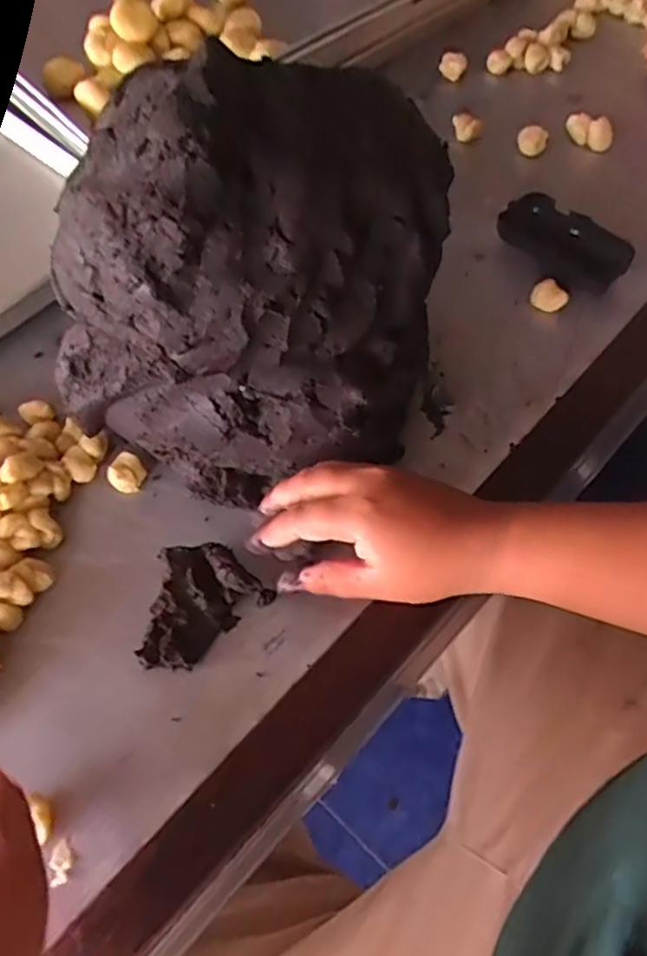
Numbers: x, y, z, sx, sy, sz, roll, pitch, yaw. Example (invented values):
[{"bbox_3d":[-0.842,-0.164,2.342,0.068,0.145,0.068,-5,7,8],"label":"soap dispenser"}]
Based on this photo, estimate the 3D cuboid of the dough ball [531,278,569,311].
[{"bbox_3d":[0.184,-0.149,0.547,0.027,0.016,0.018,39,69,22],"label":"dough ball"}]

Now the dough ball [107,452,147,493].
[{"bbox_3d":[-0.144,-0.003,0.492,0.026,0.012,0.026,-1,60,2],"label":"dough ball"}]

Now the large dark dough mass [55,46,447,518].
[{"bbox_3d":[-0.052,-0.120,0.421,0.227,0.216,0.177,14,62,11],"label":"large dark dough mass"}]

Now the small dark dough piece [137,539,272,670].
[{"bbox_3d":[-0.086,0.080,0.432,0.084,0.024,0.062,-38,65,-17],"label":"small dark dough piece"}]

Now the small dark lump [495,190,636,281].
[{"bbox_3d":[0.202,-0.202,0.561,0.052,0.021,0.109,-40,65,-18],"label":"small dark lump"}]

